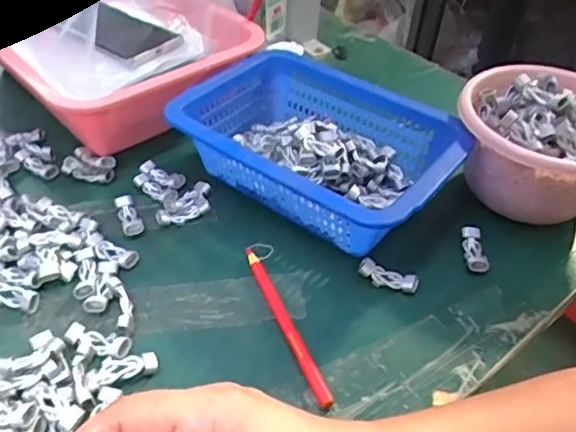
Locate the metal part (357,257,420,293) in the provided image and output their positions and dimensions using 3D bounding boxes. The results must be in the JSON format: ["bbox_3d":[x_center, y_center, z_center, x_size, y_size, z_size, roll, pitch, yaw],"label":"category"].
[{"bbox_3d":[0.077,0.046,0.425,0.046,0.015,0.015,19,44,15],"label":"metal part"}]

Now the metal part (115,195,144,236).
[{"bbox_3d":[-0.133,-0.001,0.464,0.017,0.007,0.046,-14,45,-19],"label":"metal part"}]

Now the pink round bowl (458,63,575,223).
[{"bbox_3d":[0.216,-0.067,0.473,0.137,0.091,0.145,2,42,-2],"label":"pink round bowl"}]

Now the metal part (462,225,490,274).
[{"bbox_3d":[0.152,0.026,0.448,0.014,0.014,0.045,4,42,-1],"label":"metal part"}]

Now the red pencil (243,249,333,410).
[{"bbox_3d":[-0.002,0.073,0.389,0.012,0.009,0.140,-14,46,-19],"label":"red pencil"}]

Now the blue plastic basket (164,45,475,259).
[{"bbox_3d":[0.026,-0.049,0.473,0.218,0.083,0.154,29,48,25],"label":"blue plastic basket"}]

